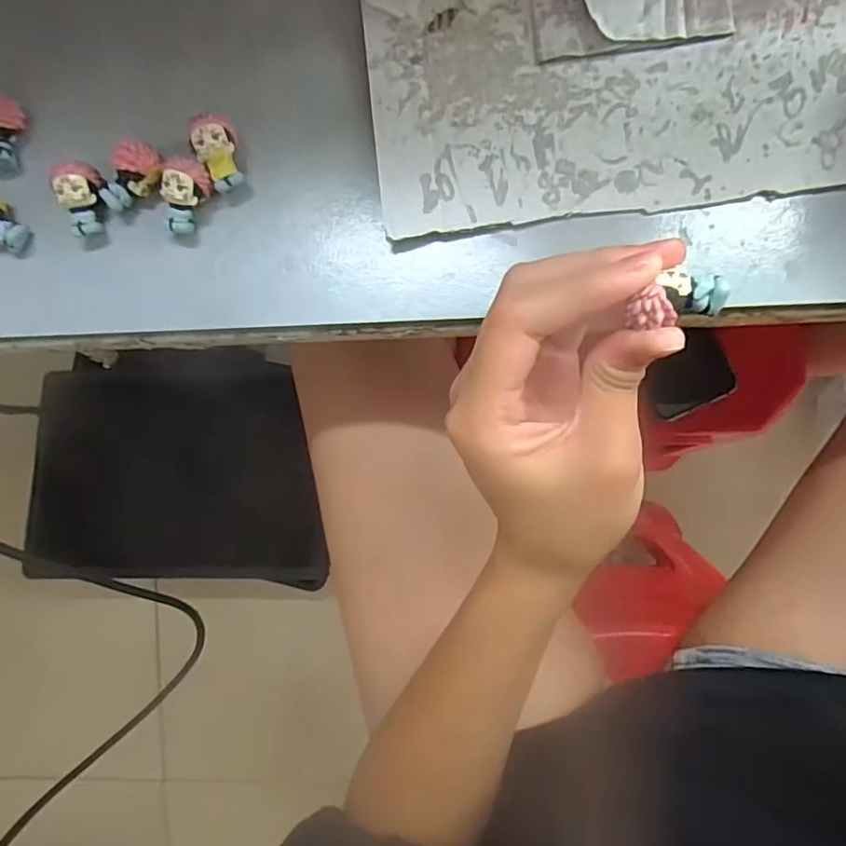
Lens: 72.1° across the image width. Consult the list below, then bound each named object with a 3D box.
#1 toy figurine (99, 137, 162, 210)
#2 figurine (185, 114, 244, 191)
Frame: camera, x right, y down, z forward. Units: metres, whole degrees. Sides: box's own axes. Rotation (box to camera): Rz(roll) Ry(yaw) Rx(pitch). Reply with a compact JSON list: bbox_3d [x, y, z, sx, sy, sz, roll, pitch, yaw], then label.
[{"bbox_3d":[-0.121,-0.102,0.242,0.030,0.022,0.014,-38,85,4],"label":"toy figurine"},{"bbox_3d":[-0.082,-0.111,0.241,0.019,0.022,0.025,-30,85,5],"label":"figurine"}]

